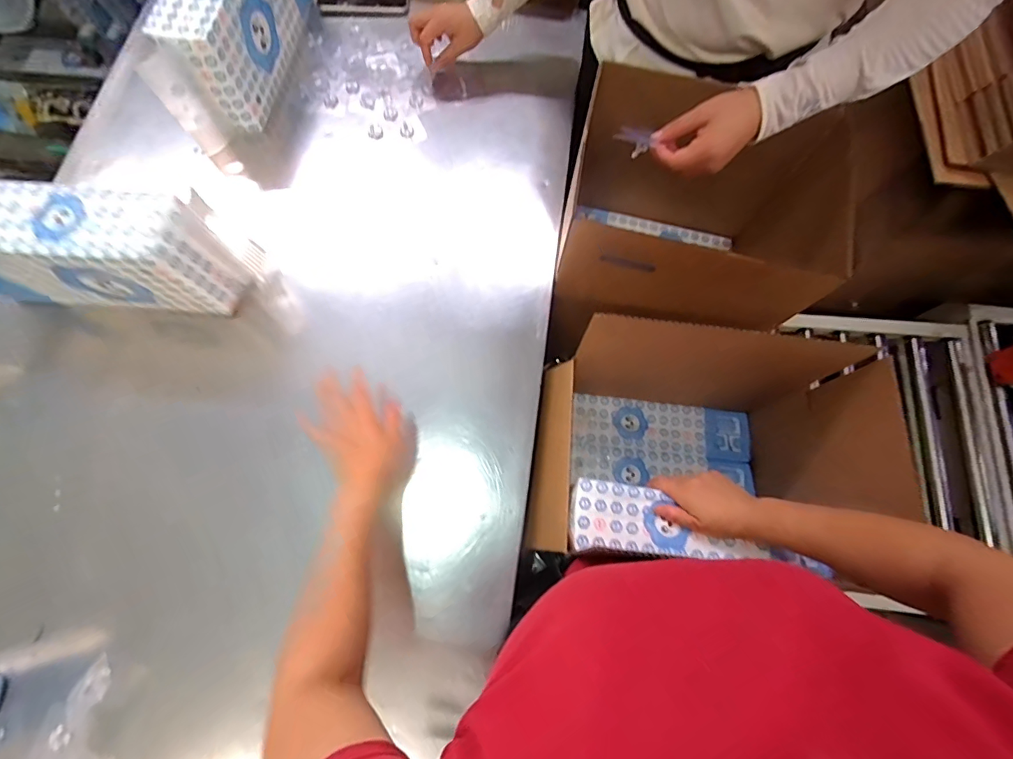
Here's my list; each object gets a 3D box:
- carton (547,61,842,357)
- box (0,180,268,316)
[{"bbox_3d":[0.273,-0.229,0.714,0.349,0.288,0.285,14,74,3],"label":"carton"},{"bbox_3d":[-0.538,-0.162,0.583,0.332,0.153,0.102,0,73,-2],"label":"box"}]

